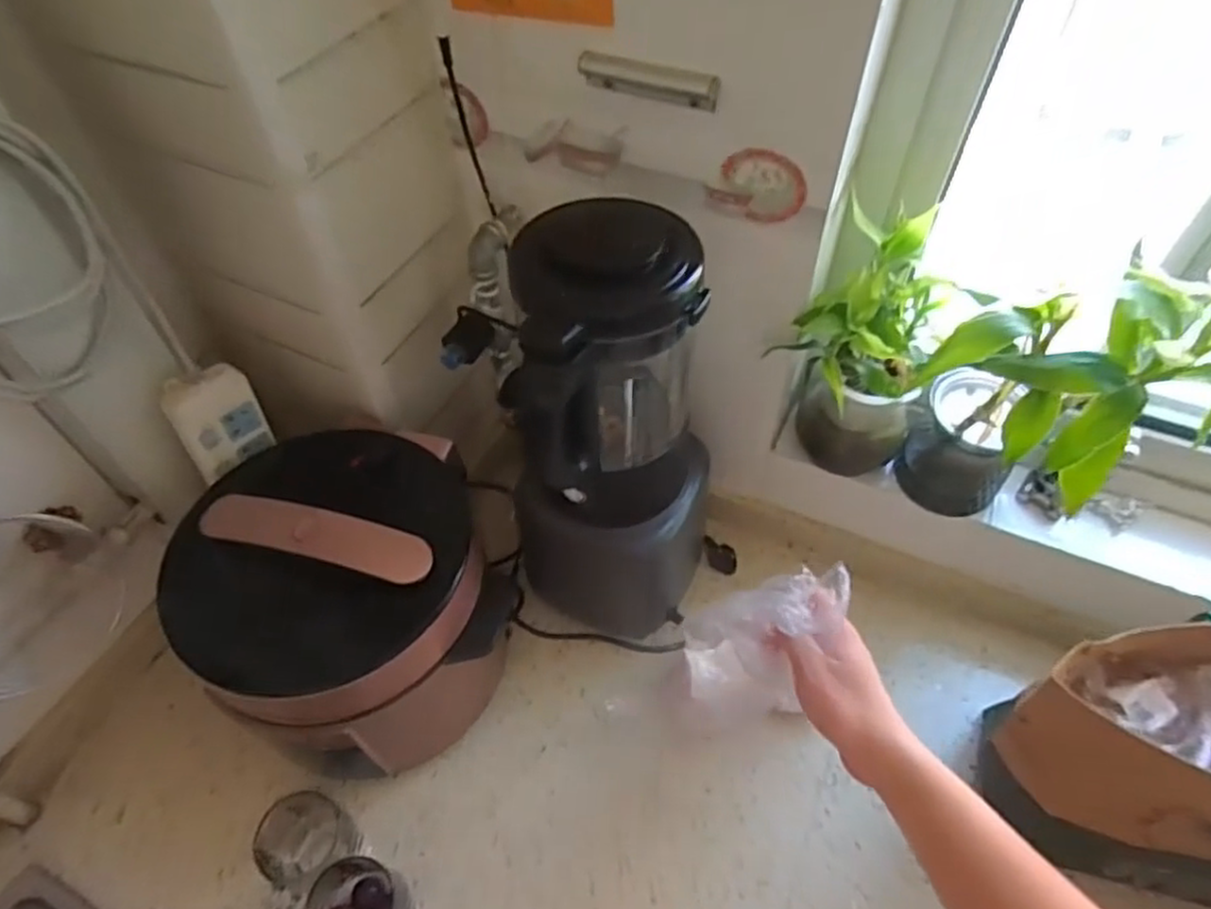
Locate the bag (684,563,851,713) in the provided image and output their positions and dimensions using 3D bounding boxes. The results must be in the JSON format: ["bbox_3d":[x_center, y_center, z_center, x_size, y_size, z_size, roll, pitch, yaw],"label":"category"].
[{"bbox_3d":[0.122,0.141,0.558,0.110,0.105,0.083,0,51,2],"label":"bag"}]

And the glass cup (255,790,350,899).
[{"bbox_3d":[-0.278,0.361,0.669,0.070,0.080,0.069,-1,51,1],"label":"glass cup"}]

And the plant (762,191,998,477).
[{"bbox_3d":[0.249,-0.092,0.692,0.130,0.300,0.130,-1,51,1],"label":"plant"}]

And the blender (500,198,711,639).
[{"bbox_3d":[0.006,0.018,0.685,0.158,0.472,0.193,26,57,21],"label":"blender"}]

